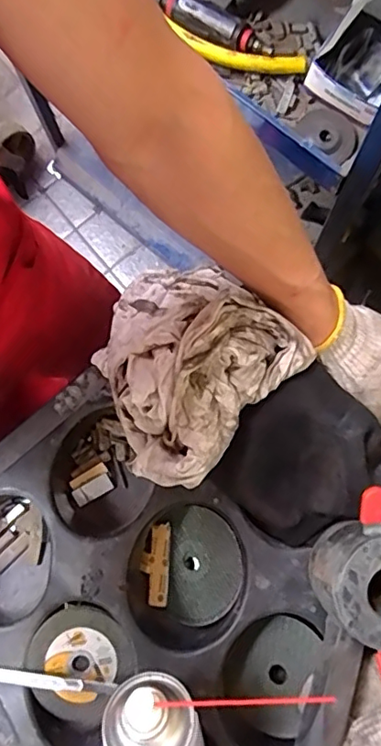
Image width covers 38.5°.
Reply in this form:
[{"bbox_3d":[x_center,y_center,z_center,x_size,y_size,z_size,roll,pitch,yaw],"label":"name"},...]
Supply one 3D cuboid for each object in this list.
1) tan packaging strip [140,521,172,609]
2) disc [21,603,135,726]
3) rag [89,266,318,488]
[{"bbox_3d":[-0.033,0.180,0.513,0.026,0.009,0.073,4,80,2],"label":"tan packaging strip"},{"bbox_3d":[-0.102,0.262,0.495,0.089,0.014,0.093,0,80,1],"label":"disc"},{"bbox_3d":[-0.007,-0.022,0.480,0.178,0.125,0.190,-36,81,-5],"label":"rag"}]

